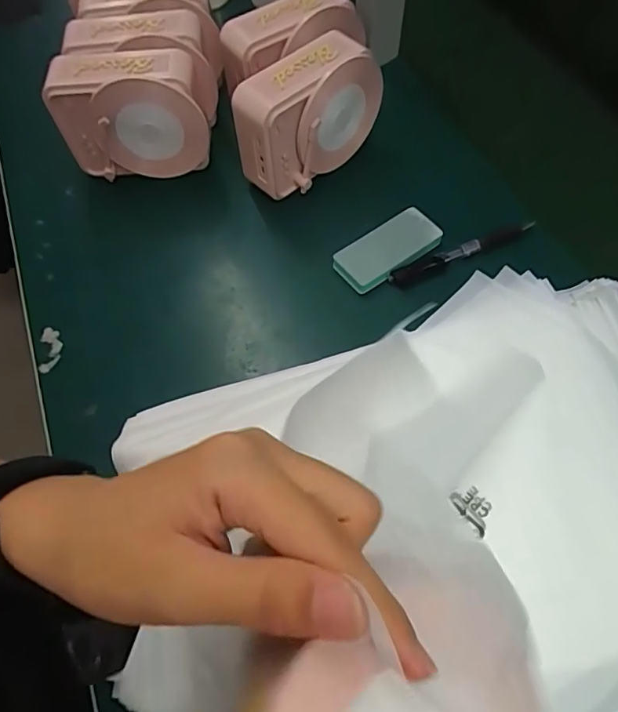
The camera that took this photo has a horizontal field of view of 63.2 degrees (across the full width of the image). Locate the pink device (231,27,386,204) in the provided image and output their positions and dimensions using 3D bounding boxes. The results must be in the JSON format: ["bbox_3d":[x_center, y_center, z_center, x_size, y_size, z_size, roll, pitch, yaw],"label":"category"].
[{"bbox_3d":[0.002,-0.219,0.460,0.146,0.097,0.051,-36,65,-16],"label":"pink device"}]

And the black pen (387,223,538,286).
[{"bbox_3d":[0.132,-0.090,0.436,0.134,0.015,0.012,-21,62,-9],"label":"black pen"}]

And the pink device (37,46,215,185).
[{"bbox_3d":[-0.163,-0.223,0.470,0.136,0.094,0.062,-4,61,1],"label":"pink device"}]

